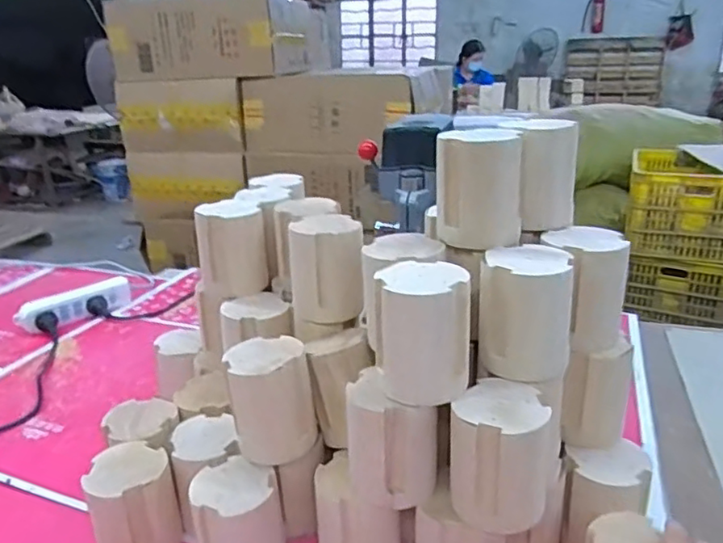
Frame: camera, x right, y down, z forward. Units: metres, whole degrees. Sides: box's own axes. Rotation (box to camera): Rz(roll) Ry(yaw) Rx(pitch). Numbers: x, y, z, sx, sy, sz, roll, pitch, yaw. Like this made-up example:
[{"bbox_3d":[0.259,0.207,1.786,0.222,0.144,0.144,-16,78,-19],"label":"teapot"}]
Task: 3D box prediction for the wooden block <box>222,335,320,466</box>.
[{"bbox_3d":[-0.087,0.123,0.579,0.078,0.098,0.070,-9,23,-20],"label":"wooden block"}]

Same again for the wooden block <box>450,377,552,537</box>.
[{"bbox_3d":[0.116,0.154,0.497,0.076,0.098,0.073,6,22,17],"label":"wooden block"}]

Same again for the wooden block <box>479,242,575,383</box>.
[{"bbox_3d":[0.144,0.034,0.525,0.081,0.105,0.062,6,22,18],"label":"wooden block"}]

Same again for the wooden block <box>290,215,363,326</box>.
[{"bbox_3d":[-0.039,-0.003,0.645,0.075,0.099,0.062,-3,21,-6],"label":"wooden block"}]

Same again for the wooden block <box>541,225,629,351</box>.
[{"bbox_3d":[0.207,0.014,0.566,0.070,0.096,0.071,-16,26,-34],"label":"wooden block"}]

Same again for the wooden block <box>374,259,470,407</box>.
[{"bbox_3d":[0.050,0.048,0.495,0.078,0.097,0.077,1,21,4],"label":"wooden block"}]

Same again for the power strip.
[{"bbox_3d":[-0.521,0.063,1.097,0.060,0.050,0.203,18,28,40],"label":"power strip"}]

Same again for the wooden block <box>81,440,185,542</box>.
[{"bbox_3d":[-0.223,0.232,0.585,0.077,0.103,0.069,-15,25,-28],"label":"wooden block"}]

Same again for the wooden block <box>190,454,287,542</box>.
[{"bbox_3d":[-0.114,0.240,0.563,0.077,0.100,0.073,-8,23,-14],"label":"wooden block"}]

